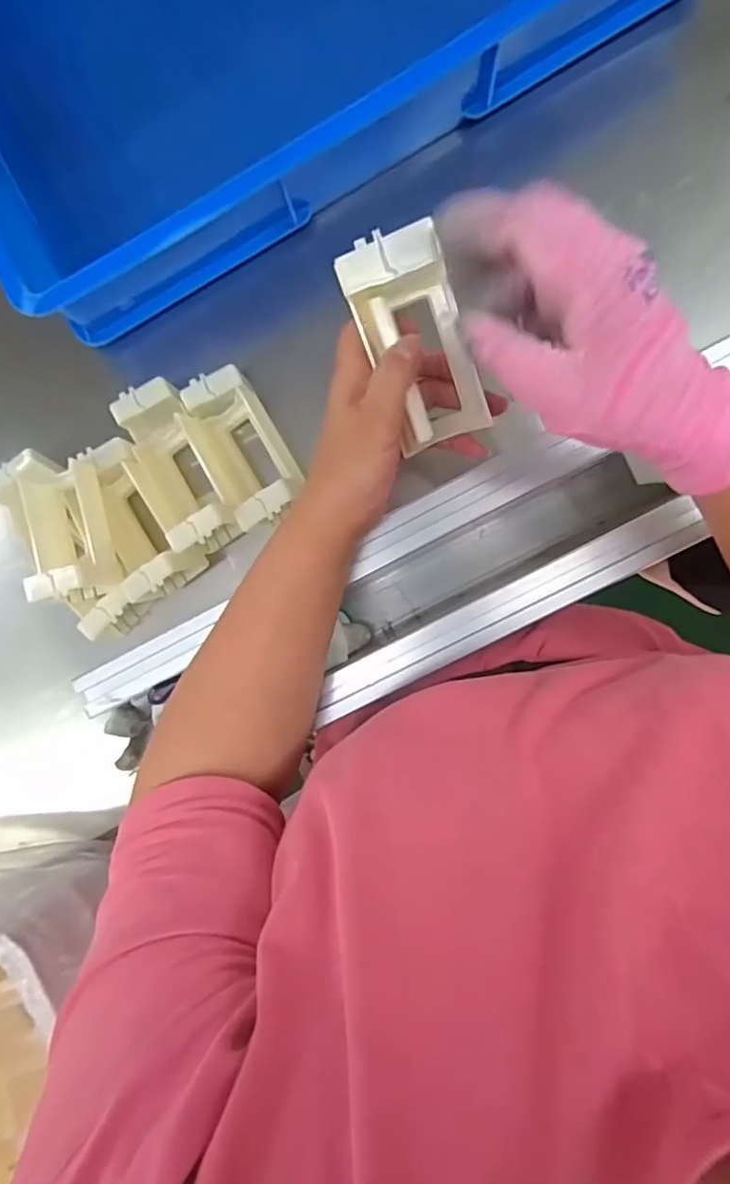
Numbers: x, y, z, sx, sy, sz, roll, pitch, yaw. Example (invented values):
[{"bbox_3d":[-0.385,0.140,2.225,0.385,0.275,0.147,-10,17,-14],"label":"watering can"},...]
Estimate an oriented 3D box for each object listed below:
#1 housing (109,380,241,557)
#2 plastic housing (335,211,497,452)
[{"bbox_3d":[-0.147,-0.094,0.489,0.058,0.069,0.140,-29,75,4],"label":"housing"},{"bbox_3d":[0.025,-0.123,0.299,0.046,0.022,0.097,-22,107,5],"label":"plastic housing"}]

